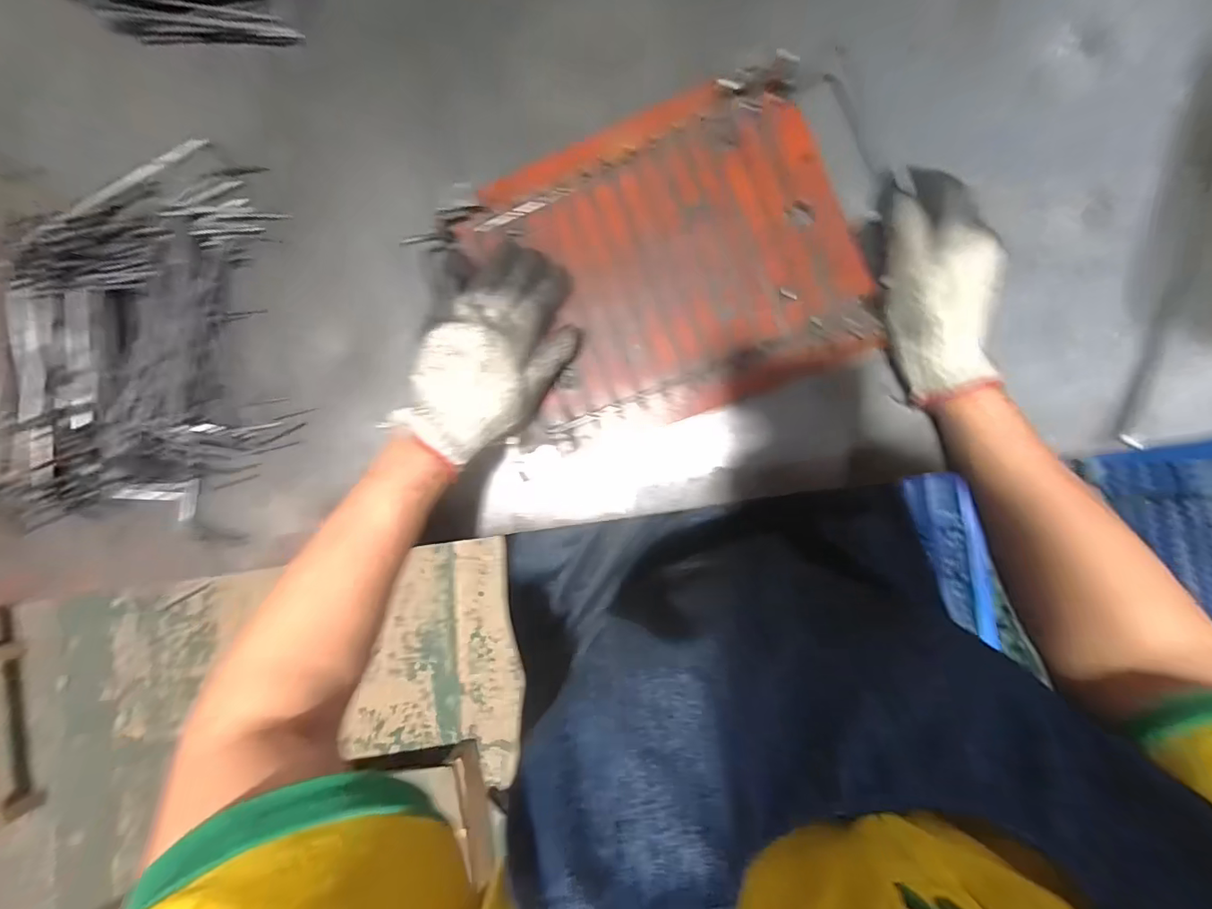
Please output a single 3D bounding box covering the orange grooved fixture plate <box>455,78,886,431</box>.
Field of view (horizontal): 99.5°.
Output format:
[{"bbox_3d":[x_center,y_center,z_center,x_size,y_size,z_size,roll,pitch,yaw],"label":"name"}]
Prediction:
[{"bbox_3d":[0.049,-0.154,0.406,0.262,0.020,0.237,-18,84,6],"label":"orange grooved fixture plate"}]

